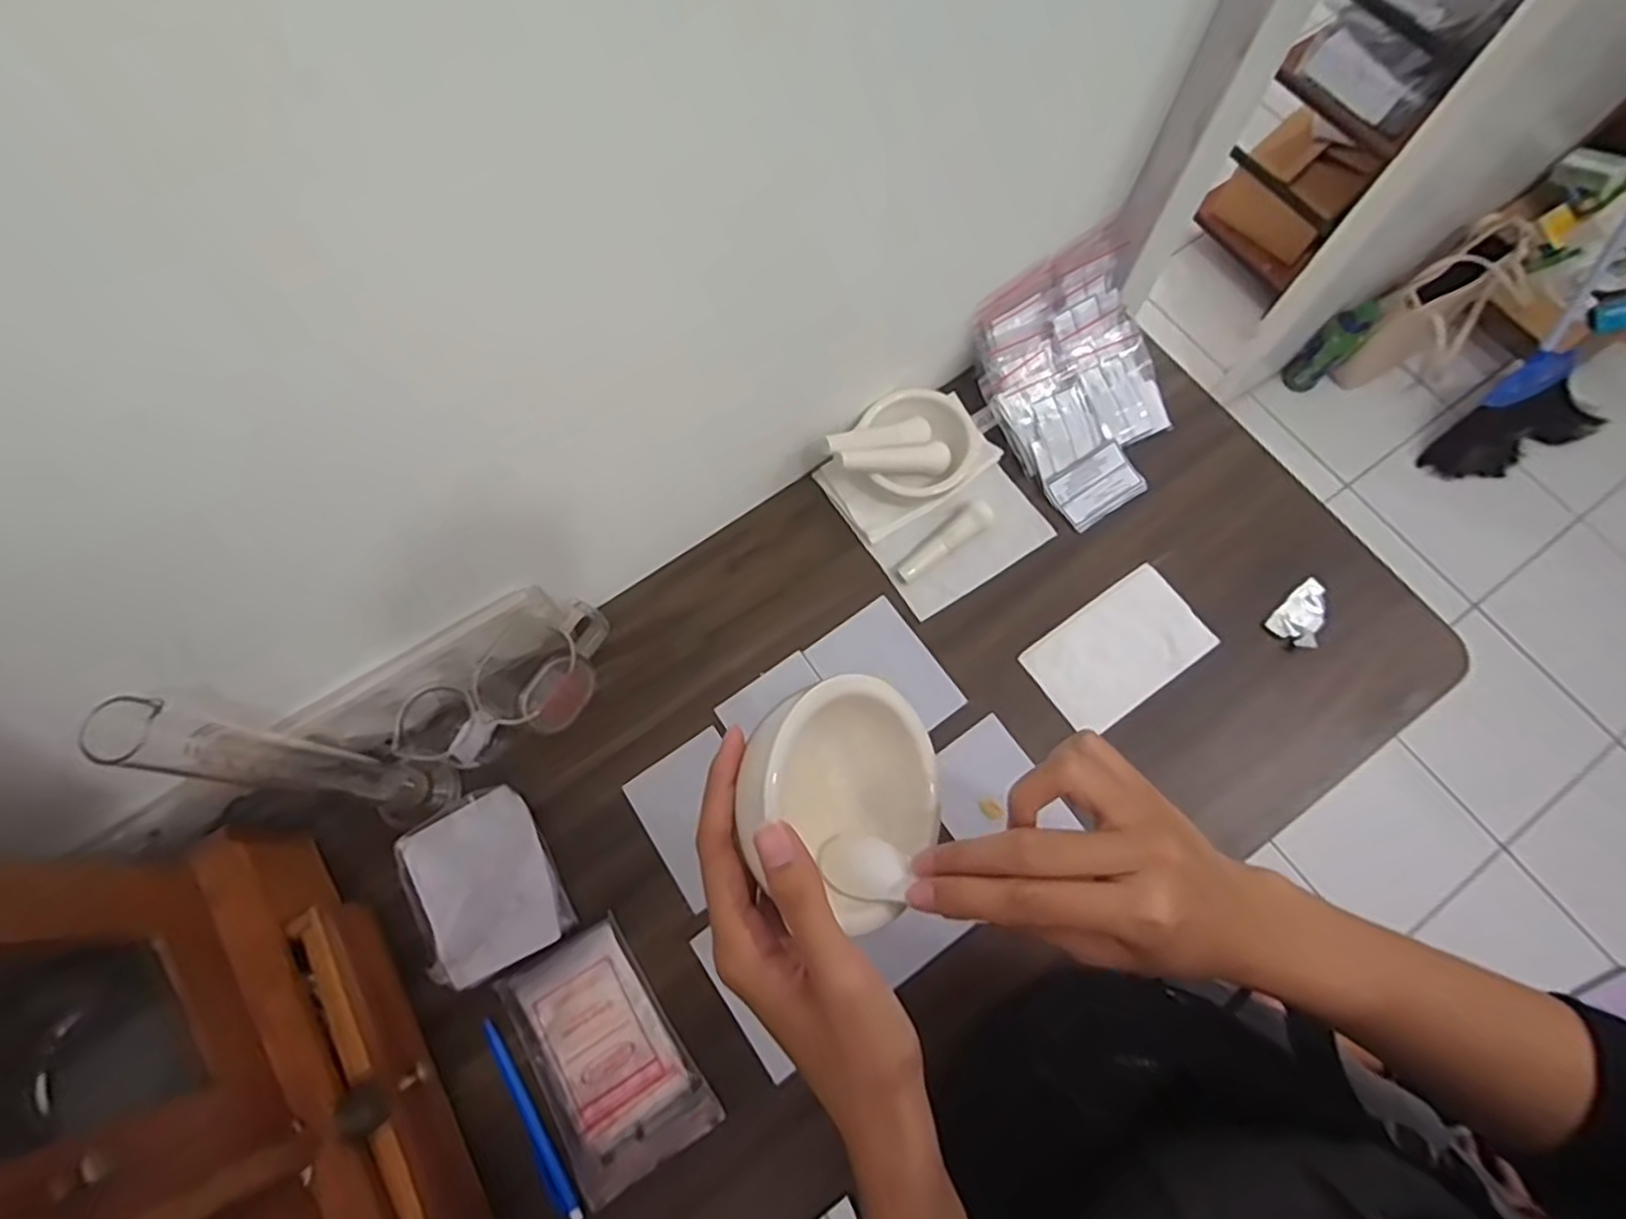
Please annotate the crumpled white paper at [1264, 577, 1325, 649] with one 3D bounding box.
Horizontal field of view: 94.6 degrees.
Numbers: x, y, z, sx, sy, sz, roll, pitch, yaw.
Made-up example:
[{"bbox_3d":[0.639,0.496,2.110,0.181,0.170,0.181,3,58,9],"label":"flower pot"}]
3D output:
[{"bbox_3d":[0.401,0.004,0.608,0.057,0.007,0.036,-43,76,-12],"label":"crumpled white paper"}]

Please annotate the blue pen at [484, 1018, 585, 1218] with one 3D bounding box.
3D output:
[{"bbox_3d":[-0.191,0.344,0.507,0.013,0.010,0.135,-31,73,-9],"label":"blue pen"}]

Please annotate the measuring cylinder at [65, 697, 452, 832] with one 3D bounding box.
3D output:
[{"bbox_3d":[-0.312,0.098,0.452,0.066,0.283,0.046,6,72,3],"label":"measuring cylinder"}]

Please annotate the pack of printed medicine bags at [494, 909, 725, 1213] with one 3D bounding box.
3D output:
[{"bbox_3d":[-0.143,0.303,0.510,0.096,0.016,0.155,-30,73,-9],"label":"pack of printed medicine bags"}]

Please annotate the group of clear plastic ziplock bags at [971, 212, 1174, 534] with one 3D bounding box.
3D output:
[{"bbox_3d":[0.235,-0.196,0.644,0.161,0.042,0.202,-34,97,-8],"label":"group of clear plastic ziplock bags"}]

